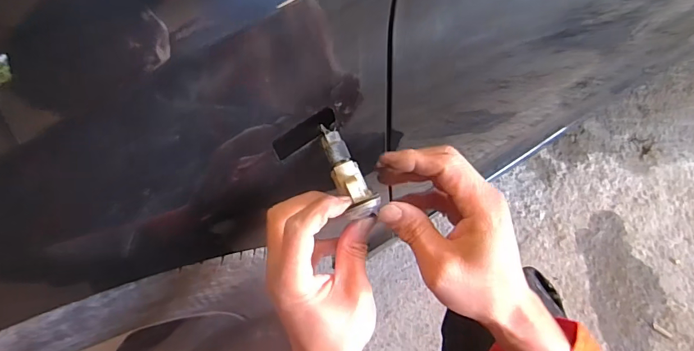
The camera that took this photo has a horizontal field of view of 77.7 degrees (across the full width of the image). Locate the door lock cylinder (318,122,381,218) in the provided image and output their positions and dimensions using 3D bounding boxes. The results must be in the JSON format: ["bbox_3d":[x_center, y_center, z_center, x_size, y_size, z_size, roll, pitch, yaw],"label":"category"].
[{"bbox_3d":[-0.002,-0.003,0.335,0.025,0.026,0.077,-23,67,-9],"label":"door lock cylinder"}]

